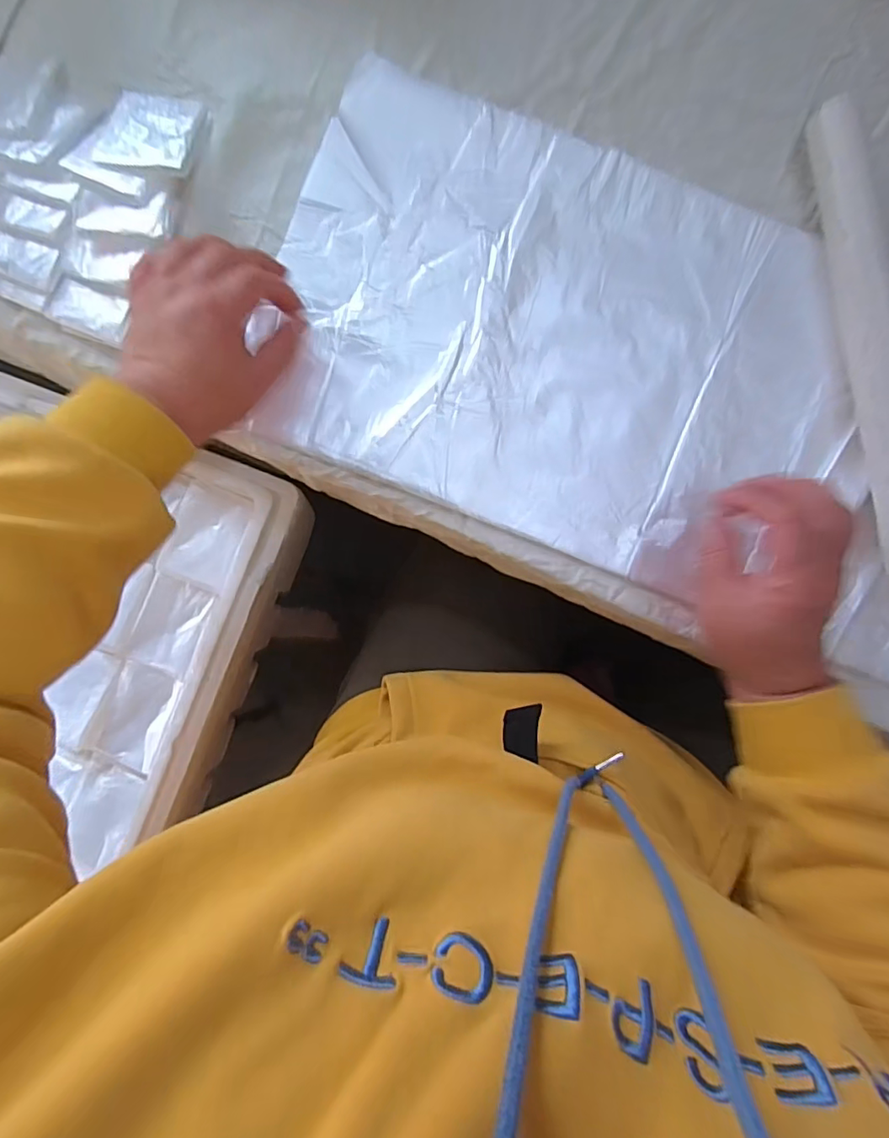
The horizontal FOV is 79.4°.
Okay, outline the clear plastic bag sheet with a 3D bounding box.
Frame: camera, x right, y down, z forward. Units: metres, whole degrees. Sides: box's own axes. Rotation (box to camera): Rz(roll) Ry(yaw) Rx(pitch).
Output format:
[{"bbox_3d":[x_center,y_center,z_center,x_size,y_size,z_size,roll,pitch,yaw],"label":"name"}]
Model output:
[{"bbox_3d":[0.087,-0.176,0.408,0.427,0.011,0.295,21,87,0],"label":"clear plastic bag sheet"}]

